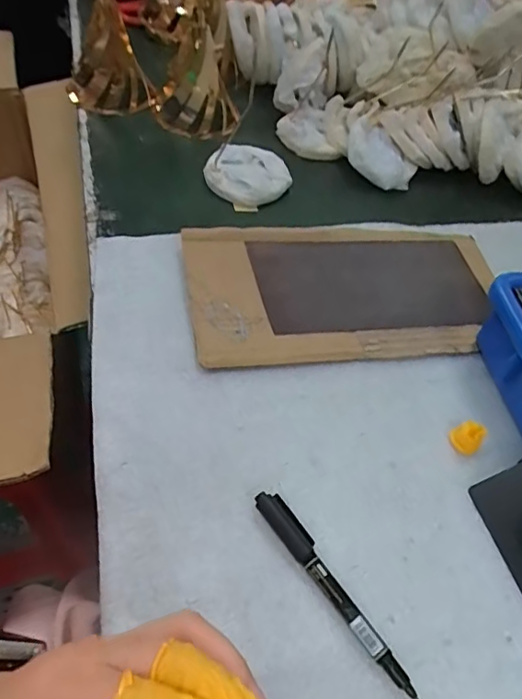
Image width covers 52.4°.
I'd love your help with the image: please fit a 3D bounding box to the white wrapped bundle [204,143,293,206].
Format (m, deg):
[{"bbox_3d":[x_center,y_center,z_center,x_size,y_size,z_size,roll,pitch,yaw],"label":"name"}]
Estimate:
[{"bbox_3d":[-0.013,-0.173,0.522,0.079,0.024,0.069,-33,64,-30],"label":"white wrapped bundle"}]

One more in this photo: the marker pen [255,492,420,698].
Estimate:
[{"bbox_3d":[0.042,0.133,0.298,0.016,0.014,0.129,-29,62,-28],"label":"marker pen"}]

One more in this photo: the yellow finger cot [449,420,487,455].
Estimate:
[{"bbox_3d":[0.146,0.063,0.378,0.020,0.019,0.019,5,52,-6],"label":"yellow finger cot"}]

